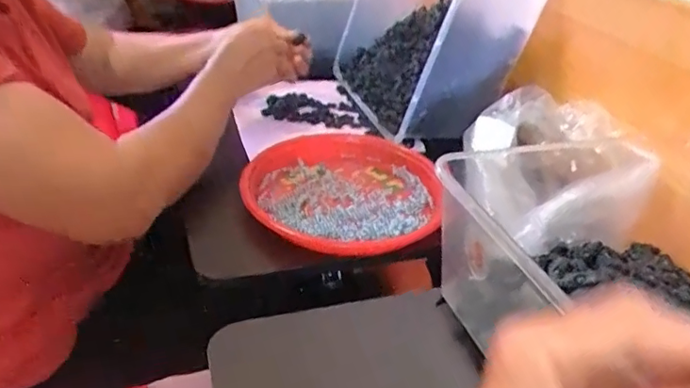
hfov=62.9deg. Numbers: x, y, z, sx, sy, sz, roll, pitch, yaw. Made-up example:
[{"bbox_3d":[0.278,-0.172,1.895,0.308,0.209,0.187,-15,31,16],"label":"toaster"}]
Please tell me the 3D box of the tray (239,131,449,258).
[{"bbox_3d":[-0.002,-0.017,0.691,0.233,0.034,0.254,3,32,-2],"label":"tray"}]

